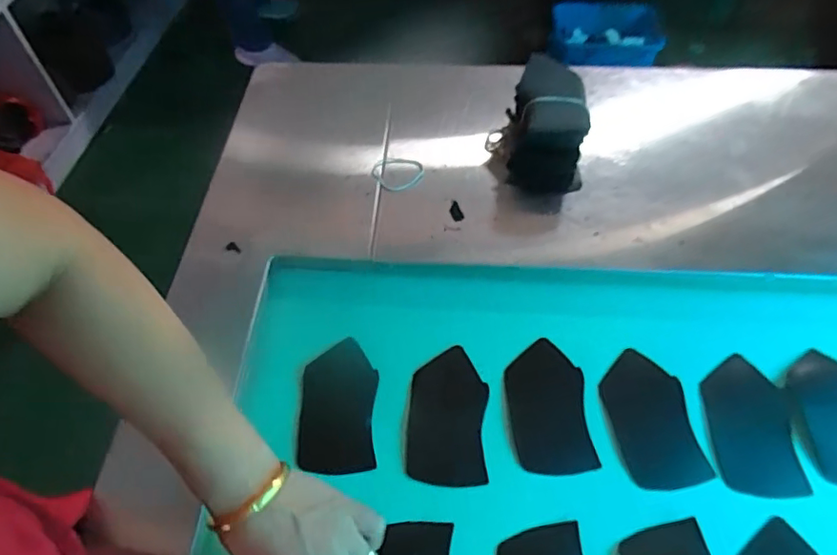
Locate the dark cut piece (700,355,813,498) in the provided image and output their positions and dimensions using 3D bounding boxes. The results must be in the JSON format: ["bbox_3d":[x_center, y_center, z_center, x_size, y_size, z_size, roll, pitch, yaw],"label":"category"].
[{"bbox_3d":[0.307,0.135,0.518,0.080,0.004,0.125,3,57,1],"label":"dark cut piece"}]

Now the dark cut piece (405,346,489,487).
[{"bbox_3d":[0.026,0.127,0.527,0.072,0.006,0.126,-1,59,9],"label":"dark cut piece"}]

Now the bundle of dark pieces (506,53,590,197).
[{"bbox_3d":[0.153,-0.178,0.663,0.083,0.076,0.153,6,58,7],"label":"bundle of dark pieces"}]

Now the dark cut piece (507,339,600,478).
[{"bbox_3d":[0.121,0.120,0.530,0.071,0.004,0.124,-6,60,4],"label":"dark cut piece"}]

